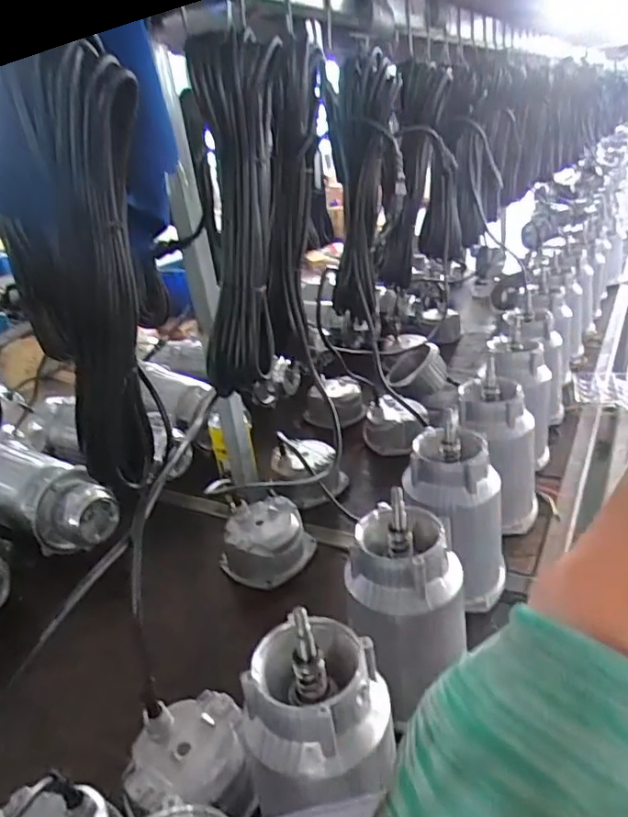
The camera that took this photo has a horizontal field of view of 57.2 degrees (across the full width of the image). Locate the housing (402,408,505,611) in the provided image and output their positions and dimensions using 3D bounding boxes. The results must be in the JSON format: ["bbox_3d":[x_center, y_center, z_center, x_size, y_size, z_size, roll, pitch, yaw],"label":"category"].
[{"bbox_3d":[0.185,0.139,0.758,0.119,0.231,0.119,-6,26,3],"label":"housing"}]

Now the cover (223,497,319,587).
[{"bbox_3d":[-0.074,0.200,0.875,0.119,0.084,0.119,7,29,28],"label":"cover"}]

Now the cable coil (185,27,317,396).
[{"bbox_3d":[-0.055,-0.208,0.634,0.085,0.325,0.196,4,28,23],"label":"cable coil"}]

